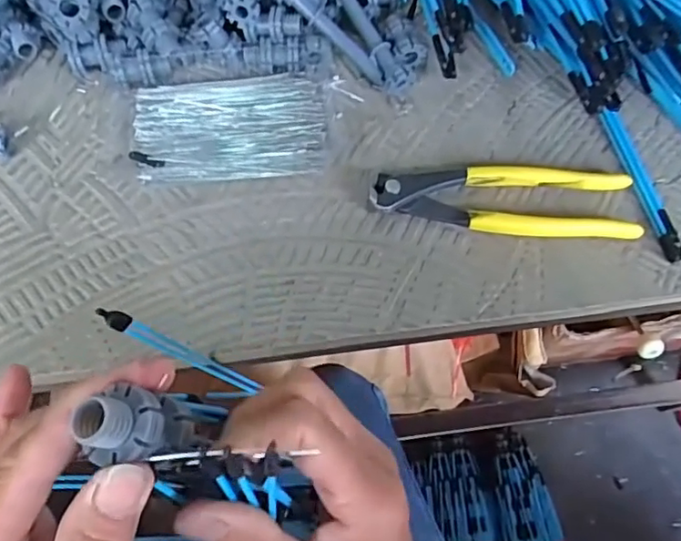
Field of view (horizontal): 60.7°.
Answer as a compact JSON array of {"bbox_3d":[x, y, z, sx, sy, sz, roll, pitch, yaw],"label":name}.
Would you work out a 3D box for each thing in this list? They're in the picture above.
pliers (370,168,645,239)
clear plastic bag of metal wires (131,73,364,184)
[{"bbox_3d":[0.103,-0.046,0.366,0.163,0.014,0.047,3,65,0],"label":"pliers"},{"bbox_3d":[-0.066,-0.098,0.390,0.136,0.008,0.079,-6,66,-5],"label":"clear plastic bag of metal wires"}]

